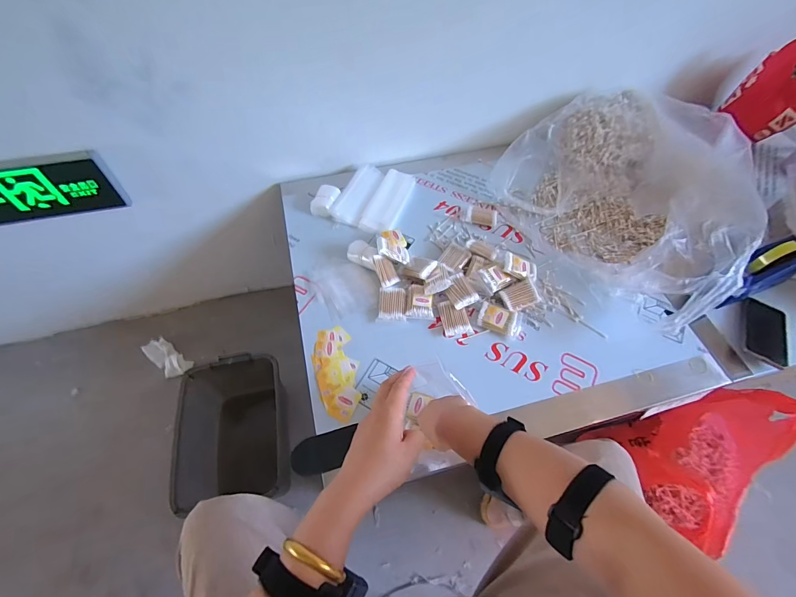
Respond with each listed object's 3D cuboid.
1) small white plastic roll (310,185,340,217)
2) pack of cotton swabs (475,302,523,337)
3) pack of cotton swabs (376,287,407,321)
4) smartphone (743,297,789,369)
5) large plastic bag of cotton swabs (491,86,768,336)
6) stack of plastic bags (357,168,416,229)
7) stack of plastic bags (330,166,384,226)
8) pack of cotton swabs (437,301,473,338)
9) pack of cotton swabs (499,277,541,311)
[{"bbox_3d":[-0.181,-0.249,0.931,0.055,0.033,0.088,14,60,8],"label":"small white plastic roll"},{"bbox_3d":[0.208,0.043,0.757,0.085,0.023,0.056,21,61,12],"label":"pack of cotton swabs"},{"bbox_3d":[-0.013,0.012,0.779,0.057,0.024,0.071,-1,59,0],"label":"pack of cotton swabs"},{"bbox_3d":[0.751,0.068,0.755,0.074,0.010,0.150,21,58,22],"label":"smartphone"},{"bbox_3d":[0.536,-0.258,0.860,0.470,0.180,0.569,-31,64,-18],"label":"large plastic bag of cotton swabs"},{"bbox_3d":[-0.022,-0.247,0.933,0.079,0.013,0.211,17,60,10],"label":"stack of plastic bags"},{"bbox_3d":[-0.101,-0.269,0.933,0.072,0.022,0.192,17,60,10],"label":"stack of plastic bags"},{"bbox_3d":[0.116,0.038,0.765,0.055,0.018,0.075,-12,68,-5],"label":"pack of cotton swabs"},{"bbox_3d":[0.255,-0.008,0.782,0.073,0.029,0.061,-19,61,-11],"label":"pack of cotton swabs"}]

